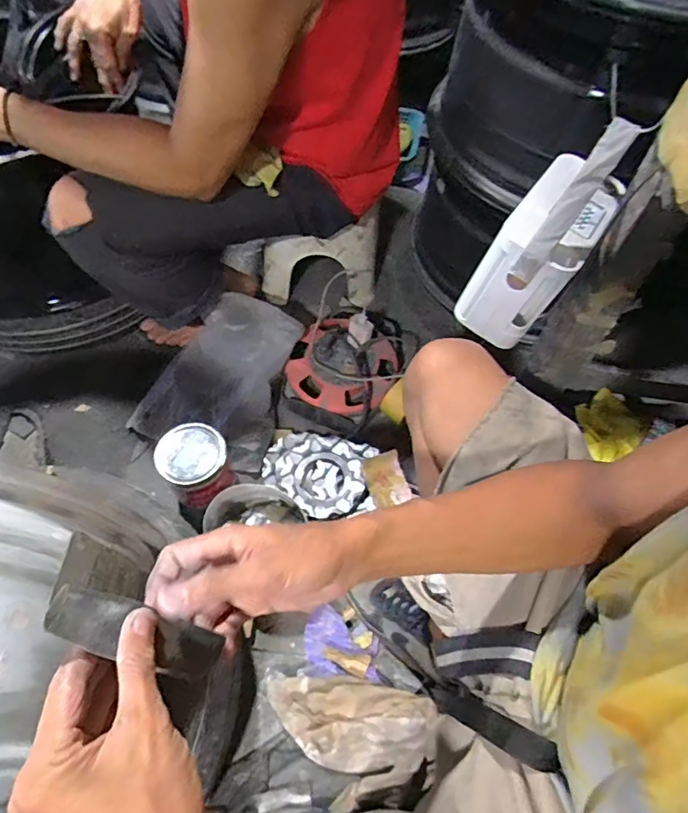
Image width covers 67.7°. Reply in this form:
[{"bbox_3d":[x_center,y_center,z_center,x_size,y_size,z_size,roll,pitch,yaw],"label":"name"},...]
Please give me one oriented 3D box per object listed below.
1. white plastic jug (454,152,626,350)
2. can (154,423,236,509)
[{"bbox_3d":[0.258,-0.198,0.661,0.105,0.171,0.194,39,64,17],"label":"white plastic jug"},{"bbox_3d":[-0.237,0.101,0.832,0.099,0.121,0.101,40,65,18],"label":"can"}]

